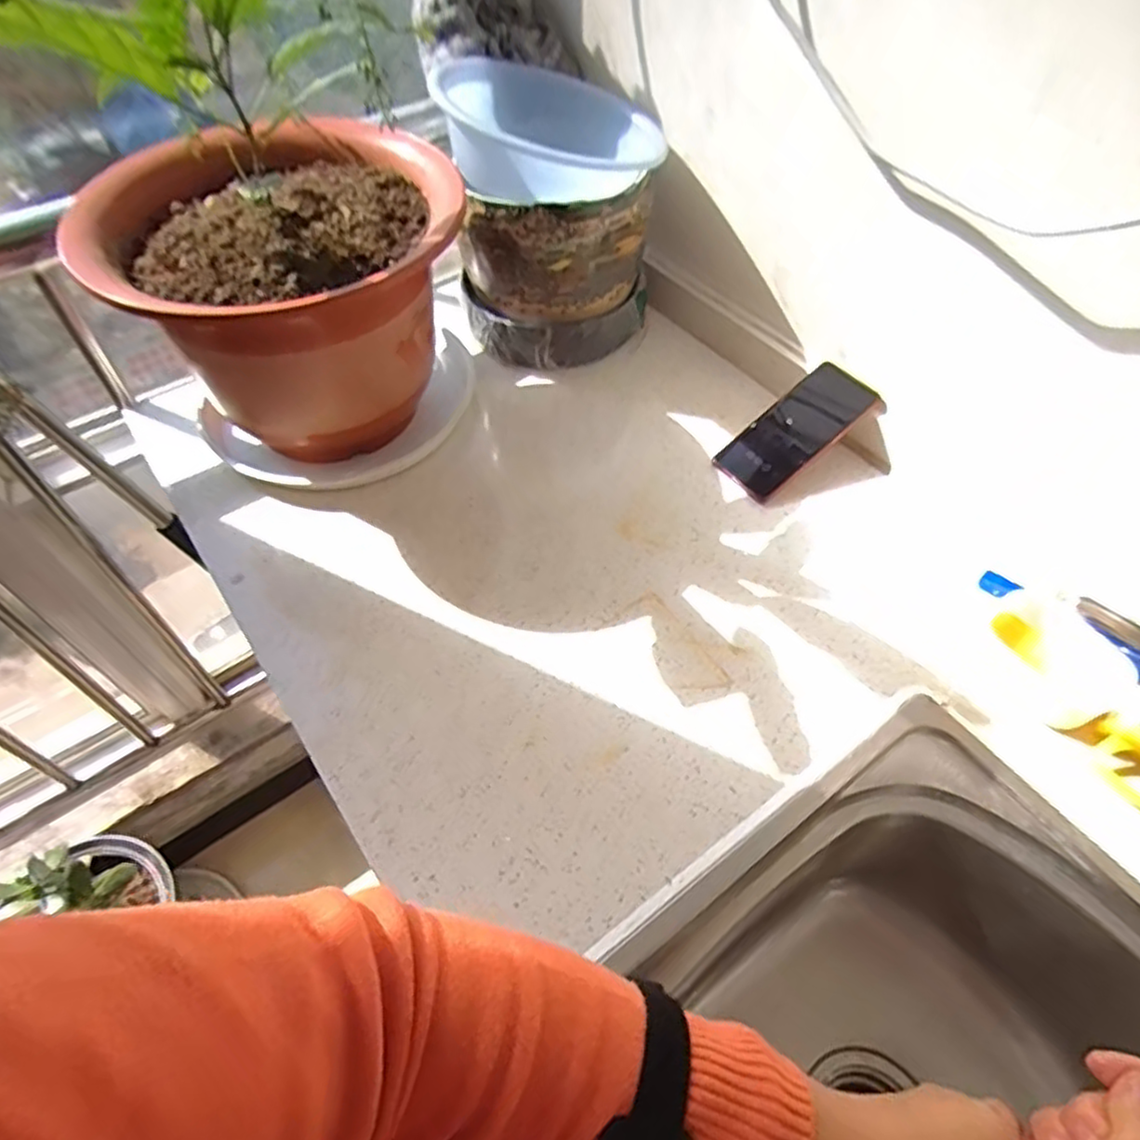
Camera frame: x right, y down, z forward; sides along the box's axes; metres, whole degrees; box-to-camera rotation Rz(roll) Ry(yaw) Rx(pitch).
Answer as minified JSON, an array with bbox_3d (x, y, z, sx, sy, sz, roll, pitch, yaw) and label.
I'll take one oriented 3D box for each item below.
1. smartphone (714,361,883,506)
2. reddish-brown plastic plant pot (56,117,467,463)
[{"bbox_3d":[0.229,-0.142,0.706,0.165,0.010,0.077,-41,61,-4],"label":"smartphone"},{"bbox_3d":[-0.250,-0.240,0.660,0.277,0.244,0.265,0,53,0],"label":"reddish-brown plastic plant pot"}]

